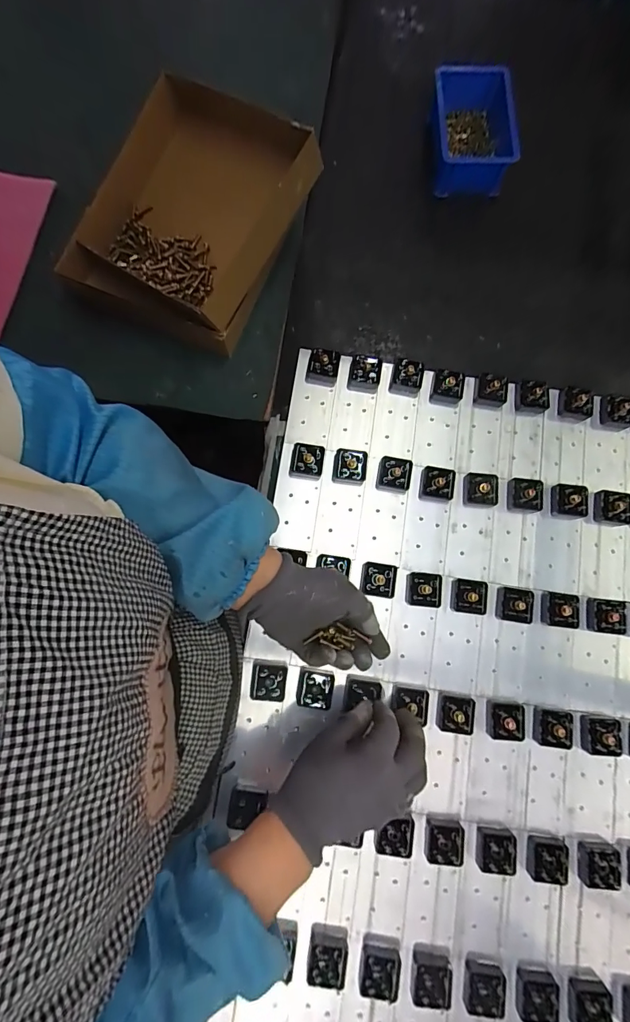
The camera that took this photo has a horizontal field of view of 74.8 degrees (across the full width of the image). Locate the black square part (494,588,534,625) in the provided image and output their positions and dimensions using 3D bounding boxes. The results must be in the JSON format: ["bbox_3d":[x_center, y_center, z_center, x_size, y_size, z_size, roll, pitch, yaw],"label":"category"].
[{"bbox_3d":[0.218,0.102,0.445,0.036,0.017,0.035,6,80,0],"label":"black square part"}]

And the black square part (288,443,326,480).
[{"bbox_3d":[-0.009,-0.057,0.463,0.038,0.022,0.039,7,80,0],"label":"black square part"}]

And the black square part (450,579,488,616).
[{"bbox_3d":[0.168,0.093,0.446,0.034,0.020,0.036,6,80,0],"label":"black square part"}]

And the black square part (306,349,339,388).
[{"bbox_3d":[0.009,-0.169,0.485,0.036,0.020,0.039,7,80,0],"label":"black square part"}]

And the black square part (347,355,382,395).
[{"bbox_3d":[0.059,-0.163,0.488,0.036,0.020,0.040,10,80,1],"label":"black square part"}]

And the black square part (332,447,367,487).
[{"bbox_3d":[0.039,-0.050,0.466,0.037,0.021,0.037,6,80,0],"label":"black square part"}]

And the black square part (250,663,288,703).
[{"bbox_3d":[-0.048,0.176,0.423,0.036,0.017,0.036,7,80,0],"label":"black square part"}]

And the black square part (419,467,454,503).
[{"bbox_3d":[0.138,-0.030,0.465,0.036,0.018,0.037,7,80,1],"label":"black square part"}]

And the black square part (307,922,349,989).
[{"bbox_3d":[0.012,0.421,0.388,0.036,0.015,0.037,9,80,1],"label":"black square part"}]

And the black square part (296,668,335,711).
[{"bbox_3d":[0.000,0.184,0.425,0.036,0.019,0.039,7,80,0],"label":"black square part"}]

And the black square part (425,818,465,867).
[{"bbox_3d":[0.127,0.326,0.406,0.037,0.014,0.039,7,80,0],"label":"black square part"}]

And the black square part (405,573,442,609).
[{"bbox_3d":[0.118,0.086,0.447,0.035,0.019,0.036,5,80,0],"label":"black square part"}]

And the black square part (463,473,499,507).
[{"bbox_3d":[0.187,-0.024,0.465,0.035,0.017,0.038,7,80,1],"label":"black square part"}]

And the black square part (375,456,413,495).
[{"bbox_3d":[0.090,-0.041,0.465,0.036,0.019,0.038,12,80,1],"label":"black square part"}]

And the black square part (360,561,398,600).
[{"bbox_3d":[0.069,0.074,0.446,0.036,0.017,0.037,9,80,1],"label":"black square part"}]

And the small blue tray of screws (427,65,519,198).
[{"bbox_3d":[0.217,-0.533,0.576,0.108,0.066,0.165,1,80,-1],"label":"small blue tray of screws"}]

